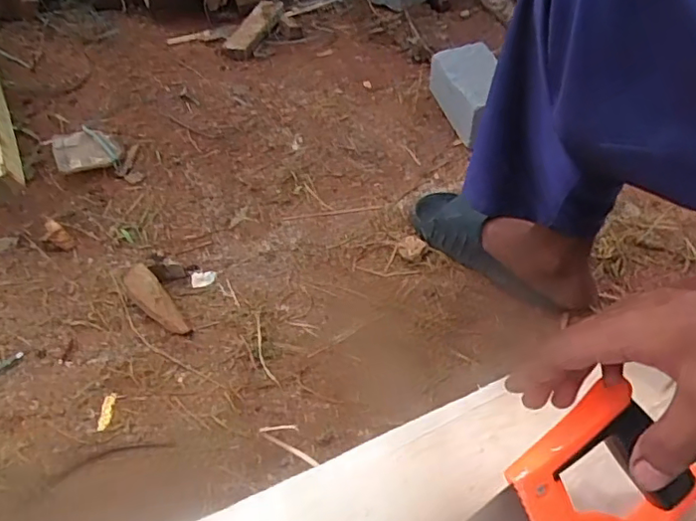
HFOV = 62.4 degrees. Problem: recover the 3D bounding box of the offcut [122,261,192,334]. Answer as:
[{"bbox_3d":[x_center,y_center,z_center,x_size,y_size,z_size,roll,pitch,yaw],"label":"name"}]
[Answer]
[{"bbox_3d":[-0.260,0.056,0.782,0.038,0.016,0.119,-38,77,-26],"label":"offcut"}]

